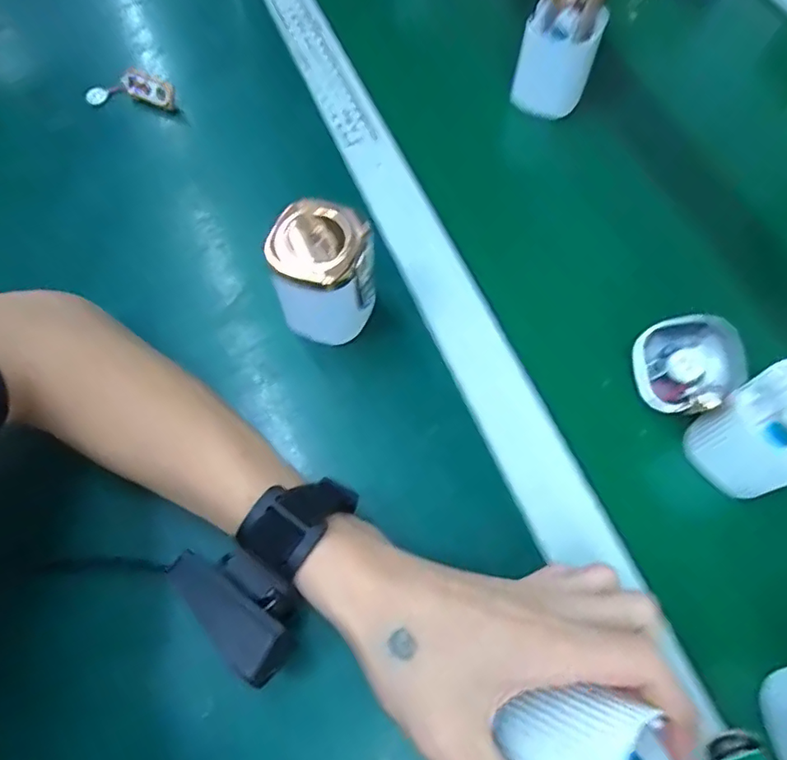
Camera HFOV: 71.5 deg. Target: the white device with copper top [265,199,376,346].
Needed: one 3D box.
[{"bbox_3d":[-0.039,-0.059,0.334,0.056,0.088,0.049,-1,63,1],"label":"white device with copper top"}]

